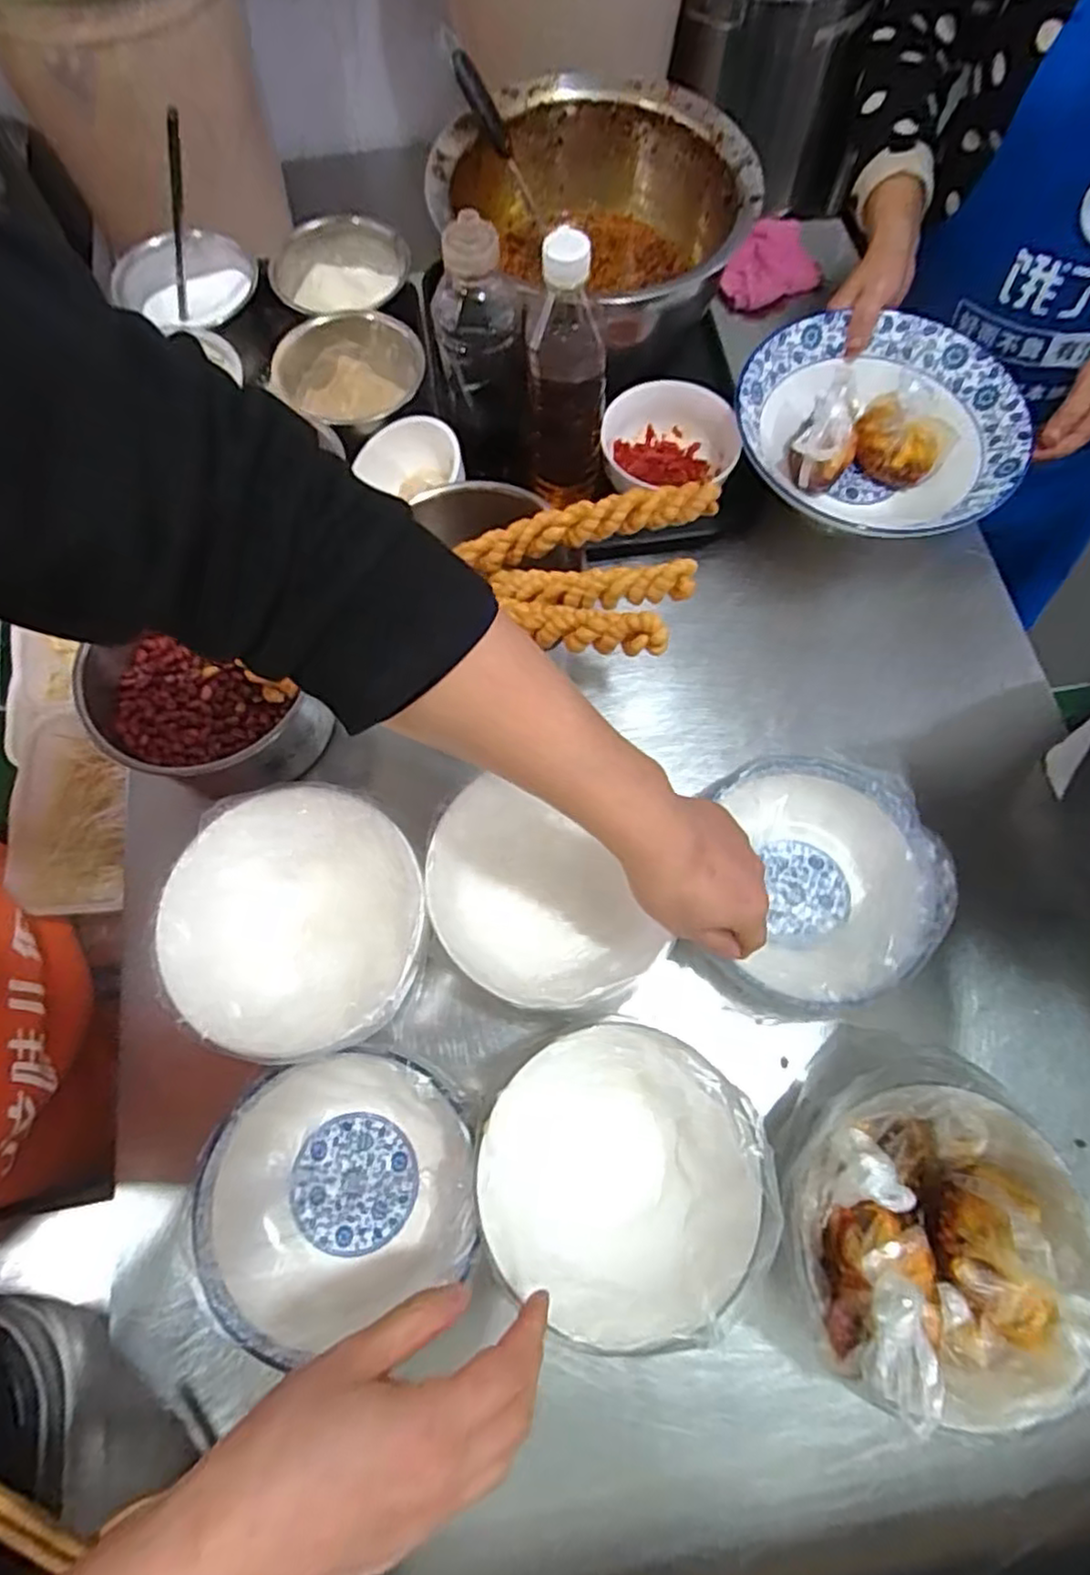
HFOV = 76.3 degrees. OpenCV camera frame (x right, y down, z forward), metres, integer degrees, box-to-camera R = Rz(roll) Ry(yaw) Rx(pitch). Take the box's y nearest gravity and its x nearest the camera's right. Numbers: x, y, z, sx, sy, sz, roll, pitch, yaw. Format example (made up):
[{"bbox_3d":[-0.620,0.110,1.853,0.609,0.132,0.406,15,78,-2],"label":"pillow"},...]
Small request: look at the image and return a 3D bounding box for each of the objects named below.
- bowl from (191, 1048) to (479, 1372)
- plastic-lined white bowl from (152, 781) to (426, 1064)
[{"bbox_3d":[-0.130,0.263,0.460,0.172,0.066,0.157,1,71,-3],"label":"bowl"},{"bbox_3d":[-0.168,0.097,0.495,0.169,0.085,0.171,1,71,-3],"label":"plastic-lined white bowl"}]

